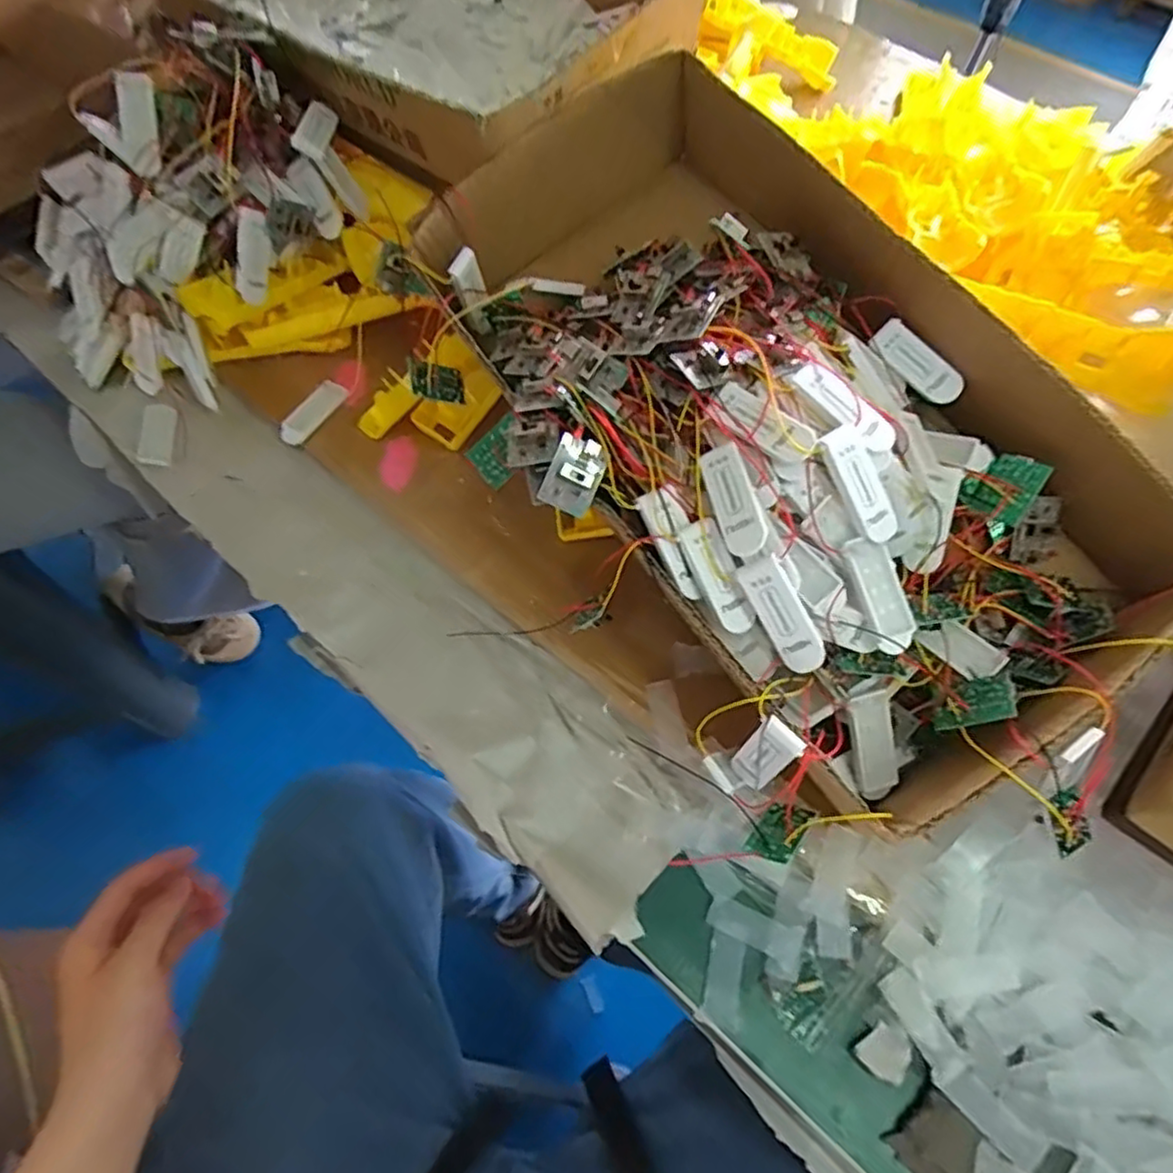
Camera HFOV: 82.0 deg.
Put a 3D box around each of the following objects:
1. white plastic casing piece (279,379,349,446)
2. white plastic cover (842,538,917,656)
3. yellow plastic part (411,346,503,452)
[{"bbox_3d":[-0.201,-0.128,0.496,0.020,0.006,0.059,37,66,-10],"label":"white plastic casing piece"},{"bbox_3d":[0.142,0.004,0.324,0.021,0.006,0.057,-21,89,-13],"label":"white plastic cover"},{"bbox_3d":[-0.094,-0.138,0.501,0.041,0.012,0.068,38,84,-14],"label":"yellow plastic part"}]

